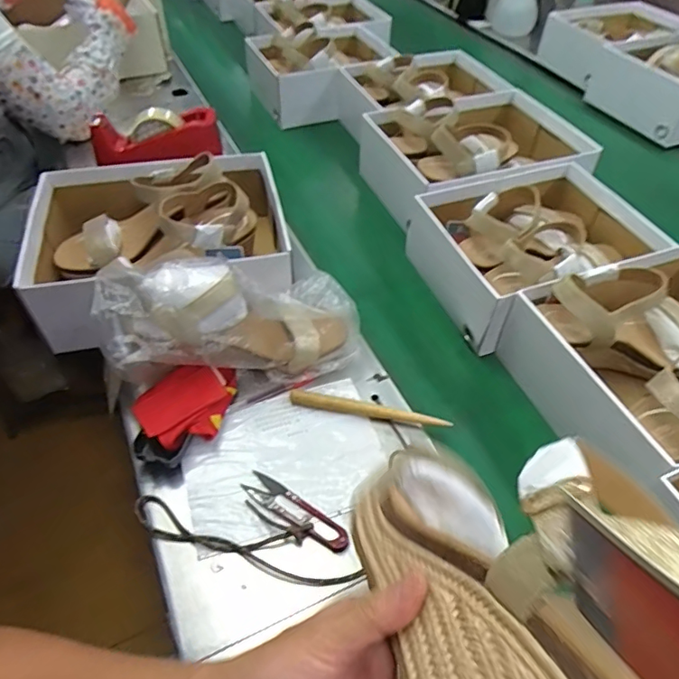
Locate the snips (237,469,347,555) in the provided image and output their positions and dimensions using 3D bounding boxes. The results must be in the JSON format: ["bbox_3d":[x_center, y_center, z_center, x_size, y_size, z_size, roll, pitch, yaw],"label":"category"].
[{"bbox_3d":[-0.044,0.167,0.503,0.117,0.011,0.034,30,53,23],"label":"snips"}]

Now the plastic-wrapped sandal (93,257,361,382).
[{"bbox_3d":[-0.111,-0.028,0.573,0.285,0.108,0.113,5,44,-25],"label":"plastic-wrapped sandal"}]

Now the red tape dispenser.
[{"bbox_3d":[-0.310,-0.332,0.848,0.229,0.076,0.060,-1,46,15],"label":"red tape dispenser"}]

